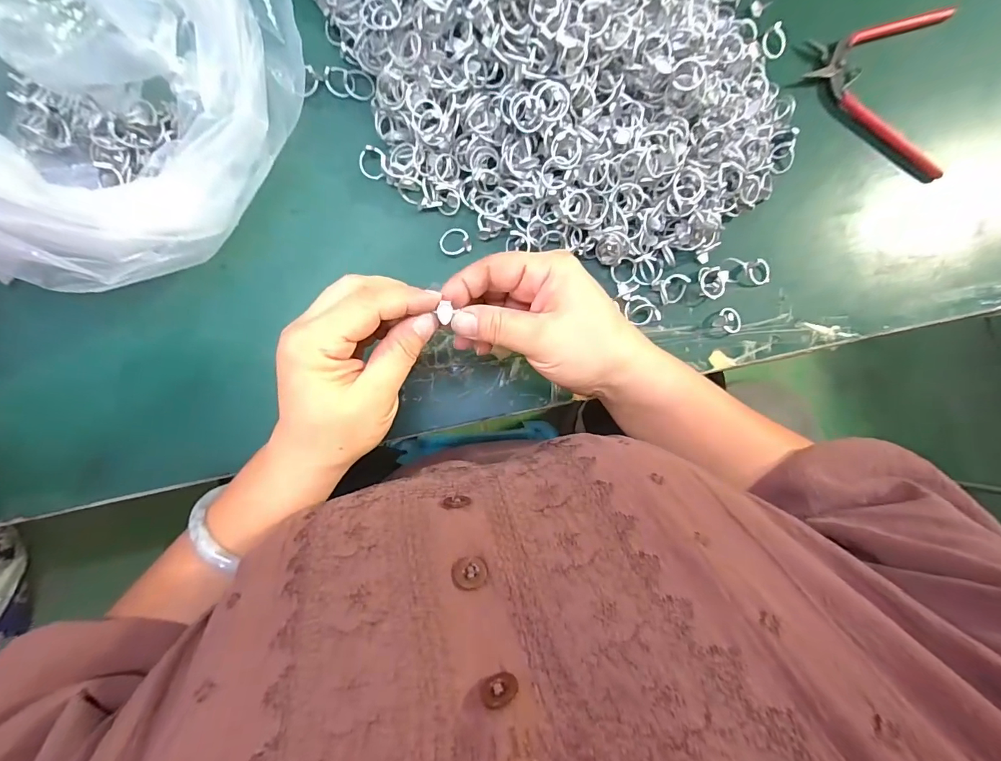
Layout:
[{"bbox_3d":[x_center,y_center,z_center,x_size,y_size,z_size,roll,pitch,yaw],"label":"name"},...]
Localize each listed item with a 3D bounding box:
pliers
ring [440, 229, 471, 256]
[{"bbox_3d":[0.329,-0.254,0.349,0.141,0.018,0.122,34,83,-3],"label":"pliers"},{"bbox_3d":[-0.033,-0.102,0.313,0.024,0.005,0.021,-9,87,19],"label":"ring"}]

